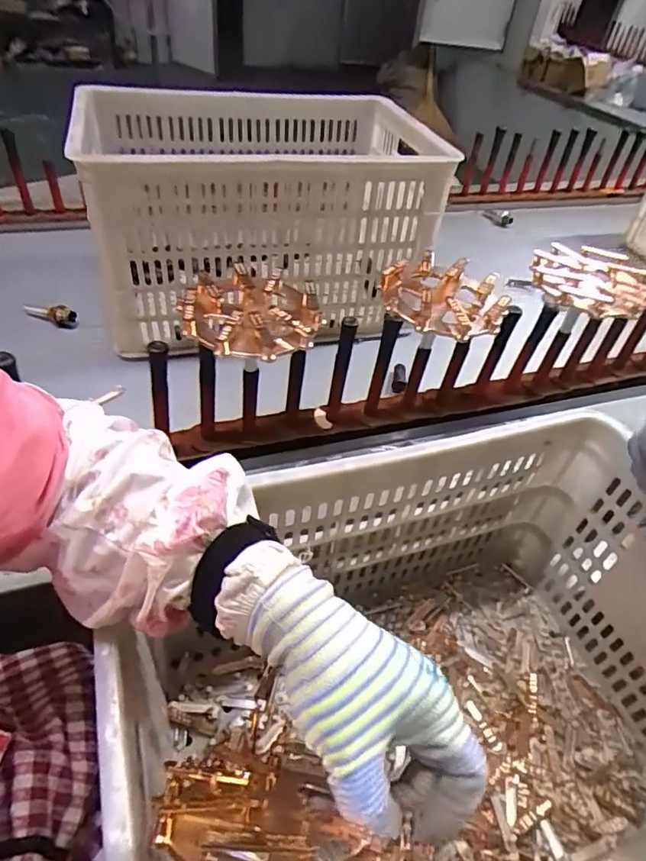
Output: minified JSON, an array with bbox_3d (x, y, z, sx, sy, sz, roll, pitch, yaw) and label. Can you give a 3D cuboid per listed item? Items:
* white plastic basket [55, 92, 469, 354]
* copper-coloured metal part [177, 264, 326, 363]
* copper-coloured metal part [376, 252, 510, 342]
[{"bbox_3d":[-0.089,-0.316,0.778,0.481,0.262,0.307,-14,48,-19],"label":"white plastic basket"},{"bbox_3d":[-0.067,-0.114,0.498,0.126,0.028,0.129,0,45,-6],"label":"copper-coloured metal part"},{"bbox_3d":[0.132,-0.145,0.561,0.129,0.031,0.126,3,45,-3],"label":"copper-coloured metal part"}]

